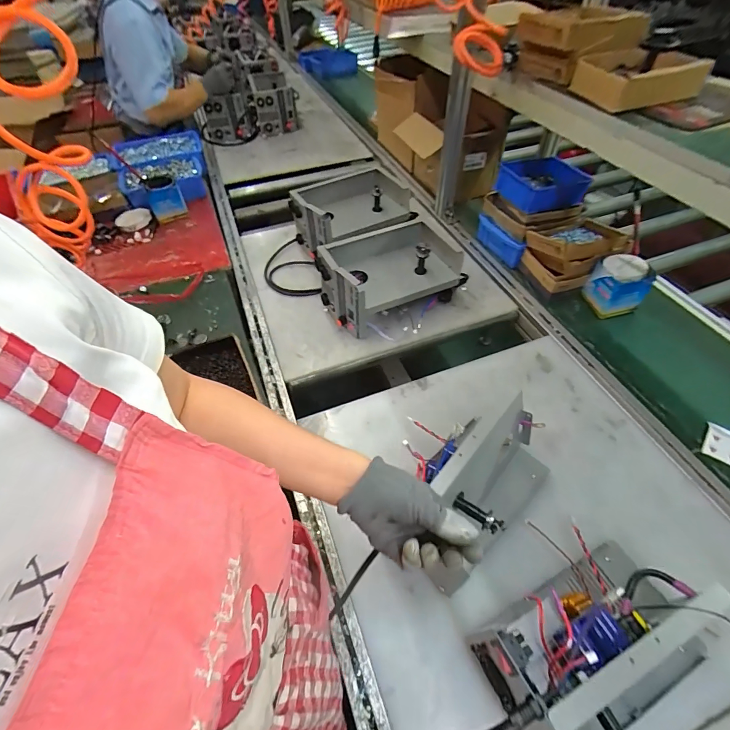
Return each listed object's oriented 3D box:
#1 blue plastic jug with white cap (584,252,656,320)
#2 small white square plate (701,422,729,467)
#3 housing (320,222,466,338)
[{"bbox_3d":[0.577,-0.175,0.865,0.116,0.122,0.109,-1,52,1],"label":"blue plastic jug with white cap"},{"bbox_3d":[0.647,0.147,0.672,0.063,0.021,0.067,31,59,23],"label":"small white square plate"},{"bbox_3d":[0.054,-0.206,0.874,0.295,0.155,0.182,-23,55,-16],"label":"housing"}]

